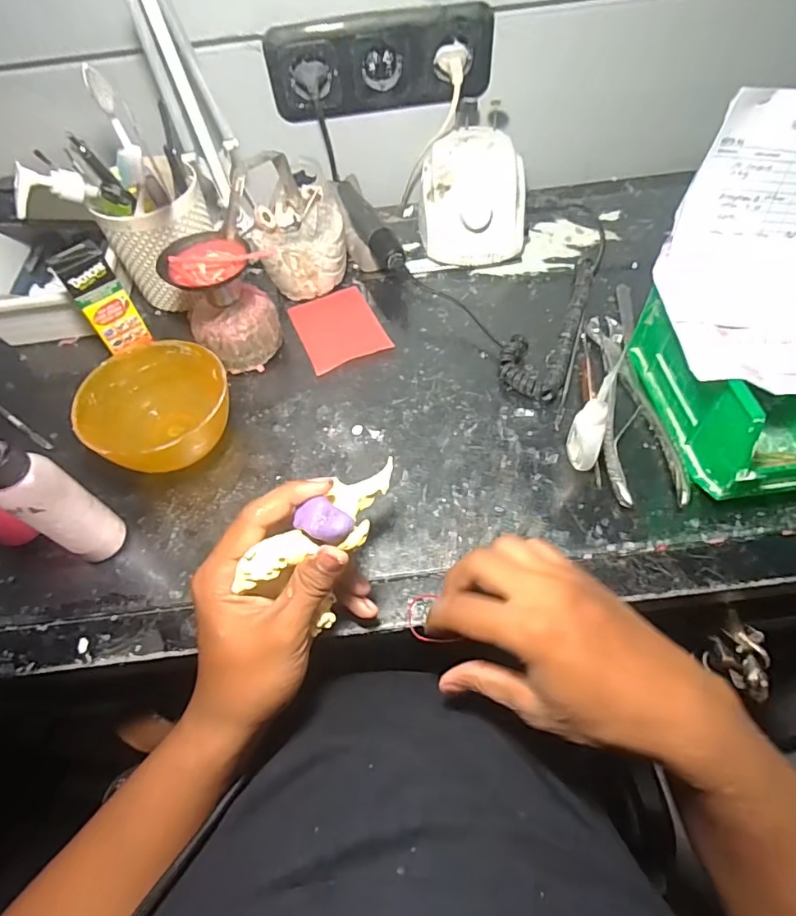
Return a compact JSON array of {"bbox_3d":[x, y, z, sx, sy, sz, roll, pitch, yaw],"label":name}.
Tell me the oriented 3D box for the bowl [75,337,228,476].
[{"bbox_3d":[-0.185,-0.035,0.419,0.108,0.063,0.105,-1,58,2],"label":"bowl"}]

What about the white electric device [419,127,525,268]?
[{"bbox_3d":[0.077,-0.275,0.552,0.110,0.081,0.140,0,58,3],"label":"white electric device"}]

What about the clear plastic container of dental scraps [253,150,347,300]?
[{"bbox_3d":[-0.093,-0.219,0.508,0.085,0.102,0.078,-6,58,-1],"label":"clear plastic container of dental scraps"}]

